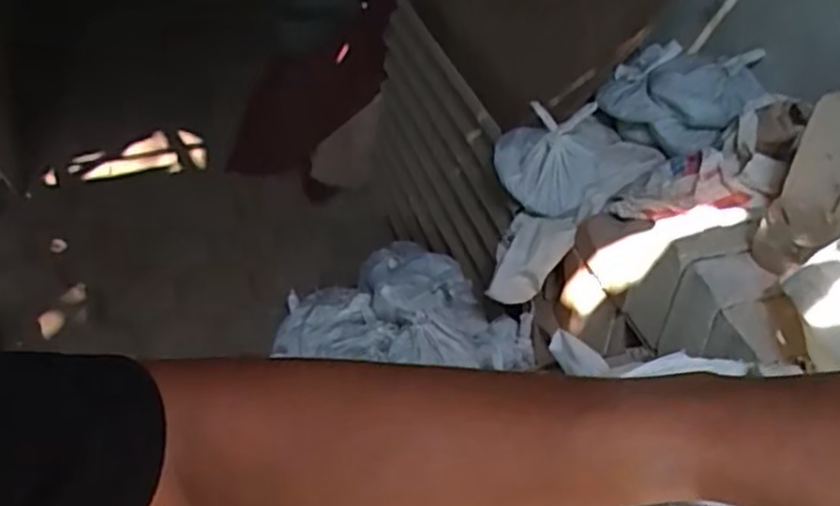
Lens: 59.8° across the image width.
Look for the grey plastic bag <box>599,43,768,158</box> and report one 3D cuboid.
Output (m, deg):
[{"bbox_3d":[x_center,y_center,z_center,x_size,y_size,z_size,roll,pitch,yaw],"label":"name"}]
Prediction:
[{"bbox_3d":[0.509,-0.307,1.467,0.273,0.186,0.217,22,43,18],"label":"grey plastic bag"}]

